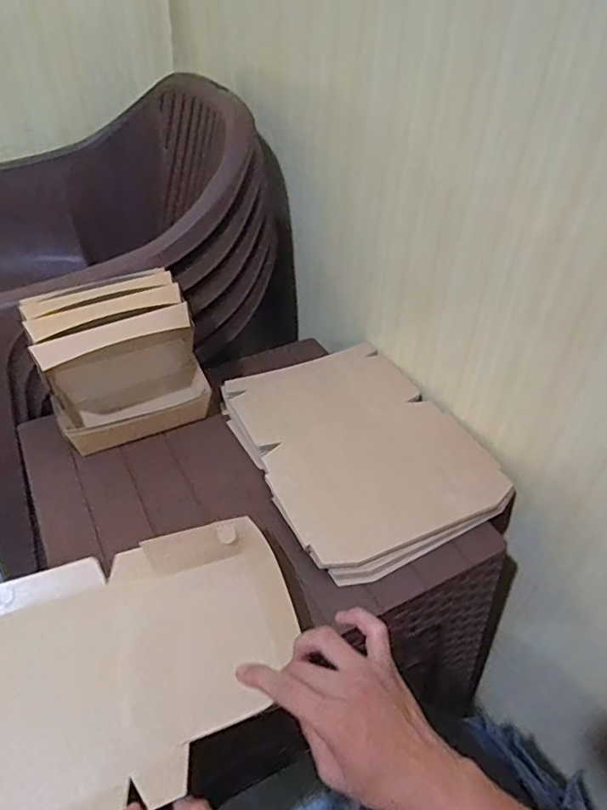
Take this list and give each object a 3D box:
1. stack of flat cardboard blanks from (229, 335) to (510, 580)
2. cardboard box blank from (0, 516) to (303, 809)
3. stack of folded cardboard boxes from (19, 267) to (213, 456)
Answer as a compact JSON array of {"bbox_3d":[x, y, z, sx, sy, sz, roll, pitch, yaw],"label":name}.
[{"bbox_3d":[0.065,0.047,0.709,0.254,0.024,0.323,-19,45,-23],"label":"stack of flat cardboard blanks"},{"bbox_3d":[-0.157,0.222,0.506,0.294,0.050,0.226,-14,43,-18],"label":"cardboard box blank"},{"bbox_3d":[-0.230,-0.054,0.722,0.180,0.156,0.137,-20,46,-24],"label":"stack of folded cardboard boxes"}]

